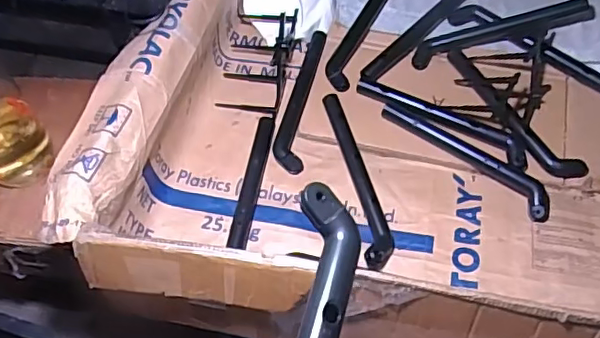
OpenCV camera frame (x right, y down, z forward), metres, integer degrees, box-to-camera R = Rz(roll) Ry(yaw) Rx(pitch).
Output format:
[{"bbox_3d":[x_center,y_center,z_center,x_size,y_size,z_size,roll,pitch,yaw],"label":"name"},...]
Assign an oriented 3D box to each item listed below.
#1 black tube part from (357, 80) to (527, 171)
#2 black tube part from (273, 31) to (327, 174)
[{"bbox_3d":[0.191,-0.071,0.772,0.239,0.018,0.047,26,61,17],"label":"black tube part"},{"bbox_3d":[0.001,-0.101,0.810,0.039,0.029,0.226,7,57,7],"label":"black tube part"}]

